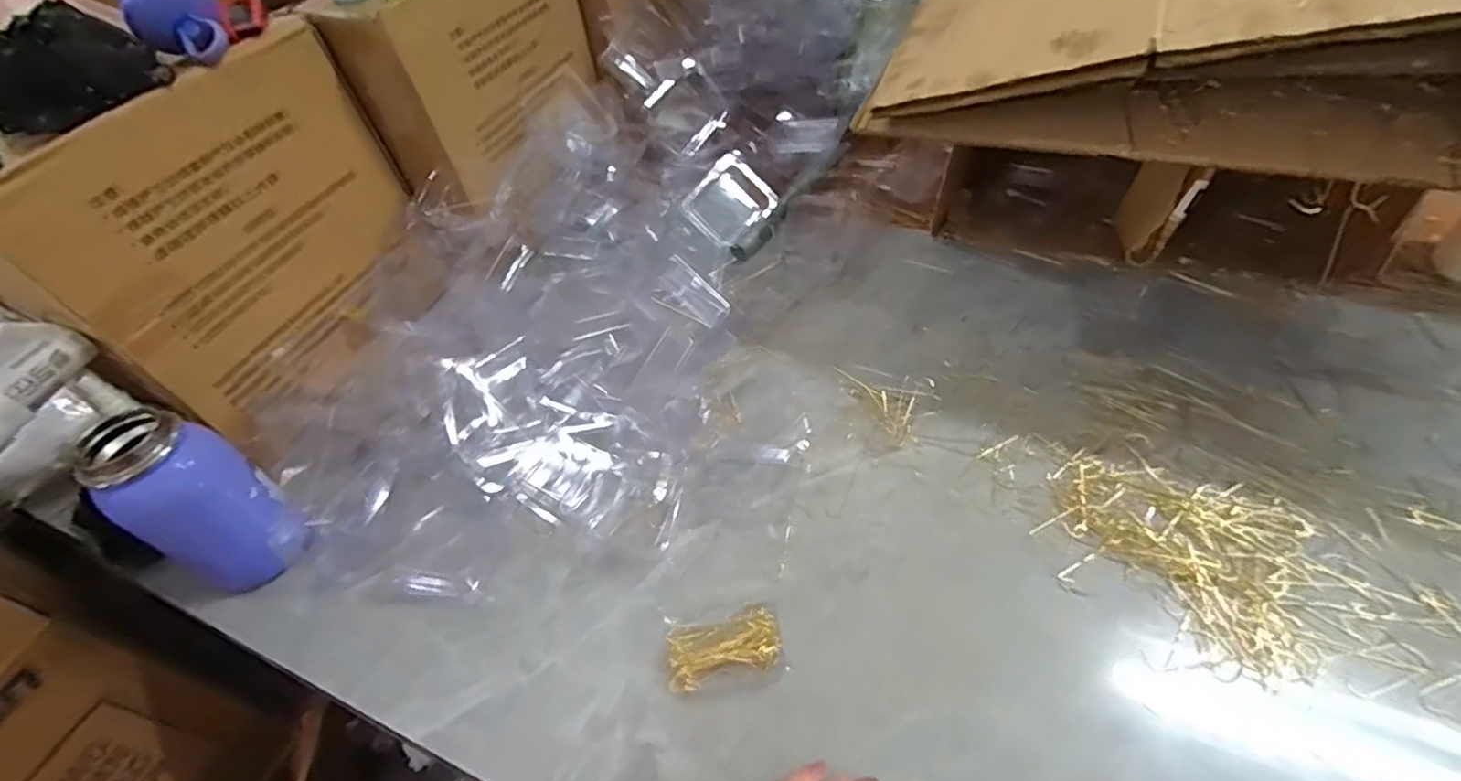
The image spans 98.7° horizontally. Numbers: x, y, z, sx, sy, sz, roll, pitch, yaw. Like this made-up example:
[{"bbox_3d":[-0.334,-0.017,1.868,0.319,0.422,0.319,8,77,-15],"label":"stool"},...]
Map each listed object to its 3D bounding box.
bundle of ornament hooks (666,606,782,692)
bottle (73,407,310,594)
[{"bbox_3d":[-0.004,0.161,0.392,0.069,0.019,0.035,-14,47,-4],"label":"bundle of ornament hooks"},{"bbox_3d":[-0.368,0.080,0.439,0.066,0.134,0.073,17,54,23],"label":"bottle"}]

